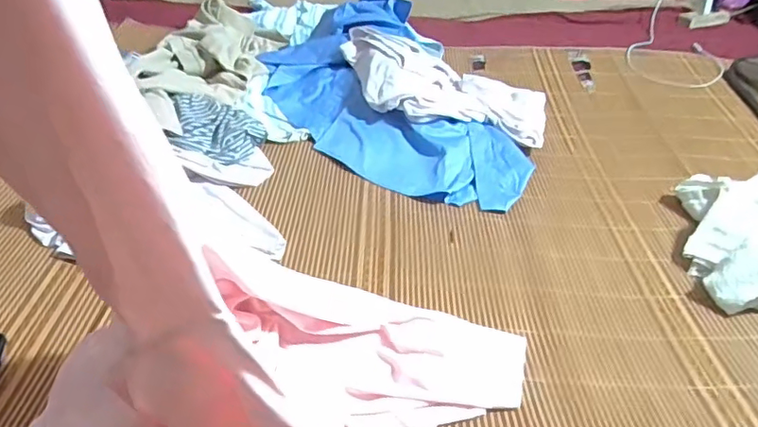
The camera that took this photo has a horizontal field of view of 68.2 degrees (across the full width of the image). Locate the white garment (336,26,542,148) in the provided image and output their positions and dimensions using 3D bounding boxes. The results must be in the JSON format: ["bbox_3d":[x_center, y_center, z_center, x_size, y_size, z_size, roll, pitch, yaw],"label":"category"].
[{"bbox_3d":[0.102,-0.216,0.994,0.385,0.099,0.208,16,39,14],"label":"white garment"}]

